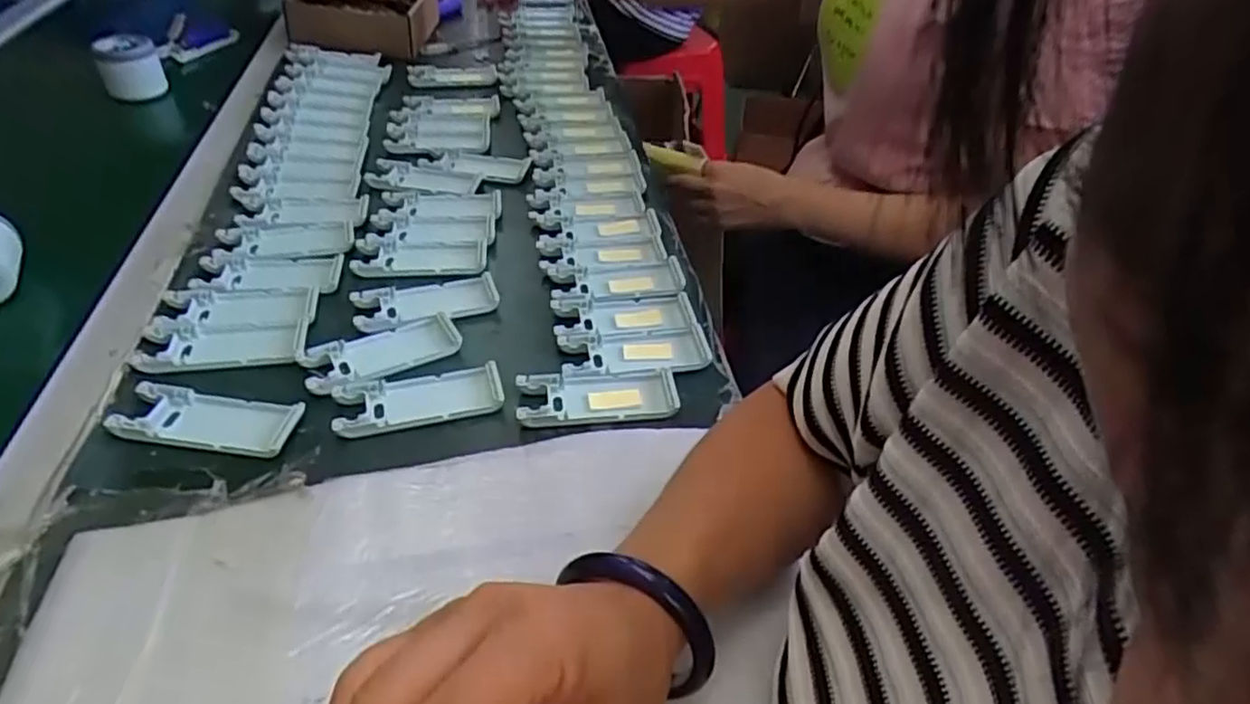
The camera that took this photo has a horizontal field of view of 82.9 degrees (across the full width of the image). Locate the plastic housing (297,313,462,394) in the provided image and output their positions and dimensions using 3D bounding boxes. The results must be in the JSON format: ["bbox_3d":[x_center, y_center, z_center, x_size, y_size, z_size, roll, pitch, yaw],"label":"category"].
[{"bbox_3d":[-0.168,0.000,0.492,0.104,0.010,0.046,-20,47,-25],"label":"plastic housing"}]

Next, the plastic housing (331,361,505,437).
[{"bbox_3d":[-0.134,0.029,0.462,0.103,0.010,0.044,-9,43,-15],"label":"plastic housing"}]

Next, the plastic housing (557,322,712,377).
[{"bbox_3d":[0.008,-0.001,0.507,0.106,0.008,0.043,-4,42,-10],"label":"plastic housing"}]

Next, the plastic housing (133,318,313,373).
[{"bbox_3d":[-0.276,-0.007,0.486,0.105,0.006,0.045,-4,42,-10],"label":"plastic housing"}]

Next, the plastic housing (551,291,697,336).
[{"bbox_3d":[-0.002,-0.030,0.536,0.103,0.009,0.045,-3,42,-9],"label":"plastic housing"}]

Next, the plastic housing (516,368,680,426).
[{"bbox_3d":[-0.018,0.030,0.474,0.104,0.014,0.042,-2,41,-8],"label":"plastic housing"}]

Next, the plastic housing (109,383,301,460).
[{"bbox_3d":[-0.256,0.040,0.434,0.103,0.010,0.041,6,41,2],"label":"plastic housing"}]

